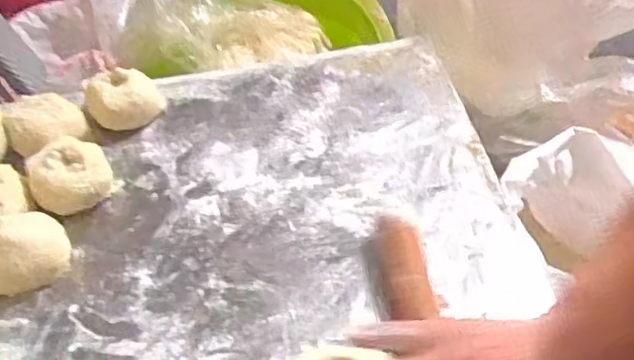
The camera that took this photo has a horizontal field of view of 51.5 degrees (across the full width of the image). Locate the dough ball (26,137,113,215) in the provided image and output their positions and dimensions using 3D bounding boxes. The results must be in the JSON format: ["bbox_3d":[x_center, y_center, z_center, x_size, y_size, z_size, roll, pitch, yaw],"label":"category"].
[{"bbox_3d":[-0.175,-0.005,0.466,0.055,0.038,0.048,-21,53,-13],"label":"dough ball"}]

